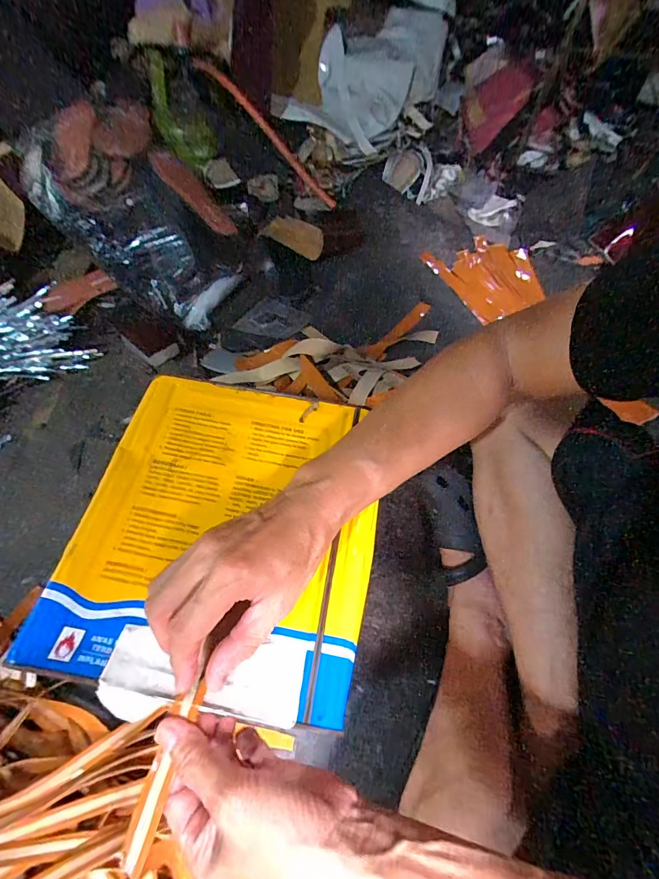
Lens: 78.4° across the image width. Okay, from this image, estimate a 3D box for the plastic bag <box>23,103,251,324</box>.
[{"bbox_3d":[-0.385,-0.471,0.853,0.465,0.238,0.270,29,57,18],"label":"plastic bag"}]

